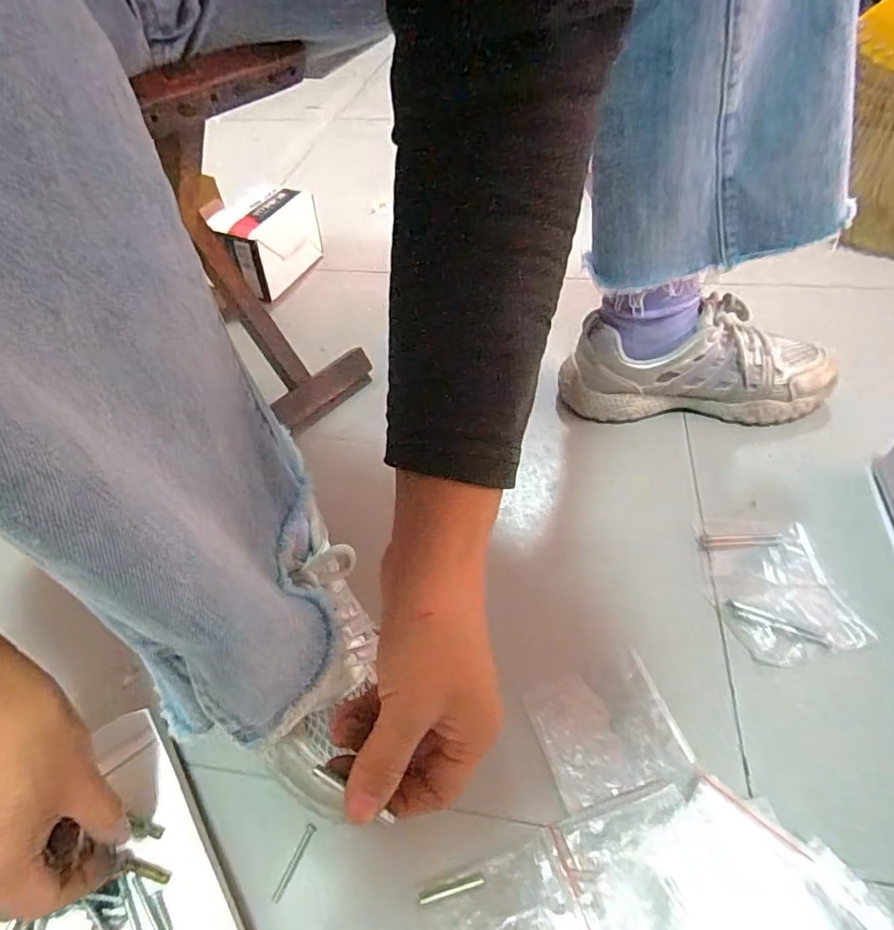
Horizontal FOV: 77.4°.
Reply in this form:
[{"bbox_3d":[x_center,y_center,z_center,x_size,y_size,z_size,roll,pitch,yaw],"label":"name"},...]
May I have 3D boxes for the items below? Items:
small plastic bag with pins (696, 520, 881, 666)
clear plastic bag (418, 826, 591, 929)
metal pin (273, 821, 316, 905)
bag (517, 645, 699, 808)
[{"bbox_3d":[0.235,0.086,0.406,0.087,0.009,0.114,-4,47,0],"label":"small plastic bag with pins"},{"bbox_3d":[0.029,0.233,0.287,0.082,0.006,0.054,-16,48,-11],"label":"clear plastic bag"},{"bbox_3d":[-0.086,0.222,0.312,0.006,0.004,0.039,18,51,19],"label":"metal pin"},{"bbox_3d":[0.096,0.160,0.343,0.077,0.009,0.074,-14,48,-9],"label":"bag"}]

